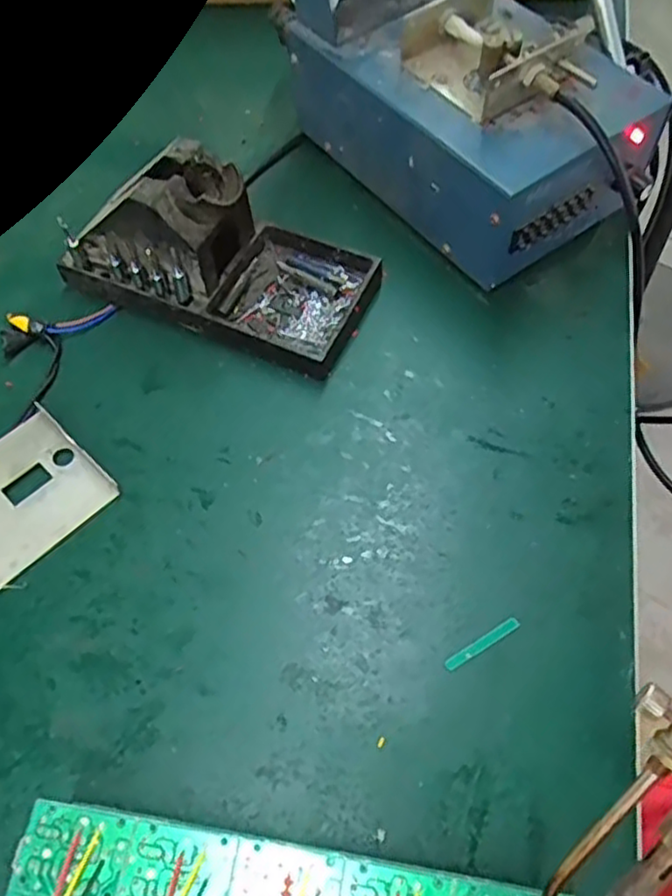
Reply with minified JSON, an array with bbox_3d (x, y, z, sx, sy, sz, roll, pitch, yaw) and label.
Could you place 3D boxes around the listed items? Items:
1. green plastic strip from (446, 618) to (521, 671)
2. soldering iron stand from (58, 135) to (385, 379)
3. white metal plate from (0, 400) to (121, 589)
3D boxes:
[{"bbox_3d":[0.060,0.080,0.282,0.035,0.004,0.005,-29,63,-14],"label":"green plastic strip"},{"bbox_3d":[-0.063,-0.111,0.359,0.161,0.070,0.081,23,64,14],"label":"soldering iron stand"},{"bbox_3d":[-0.148,0.021,0.322,0.065,0.009,0.068,40,69,22],"label":"white metal plate"}]

